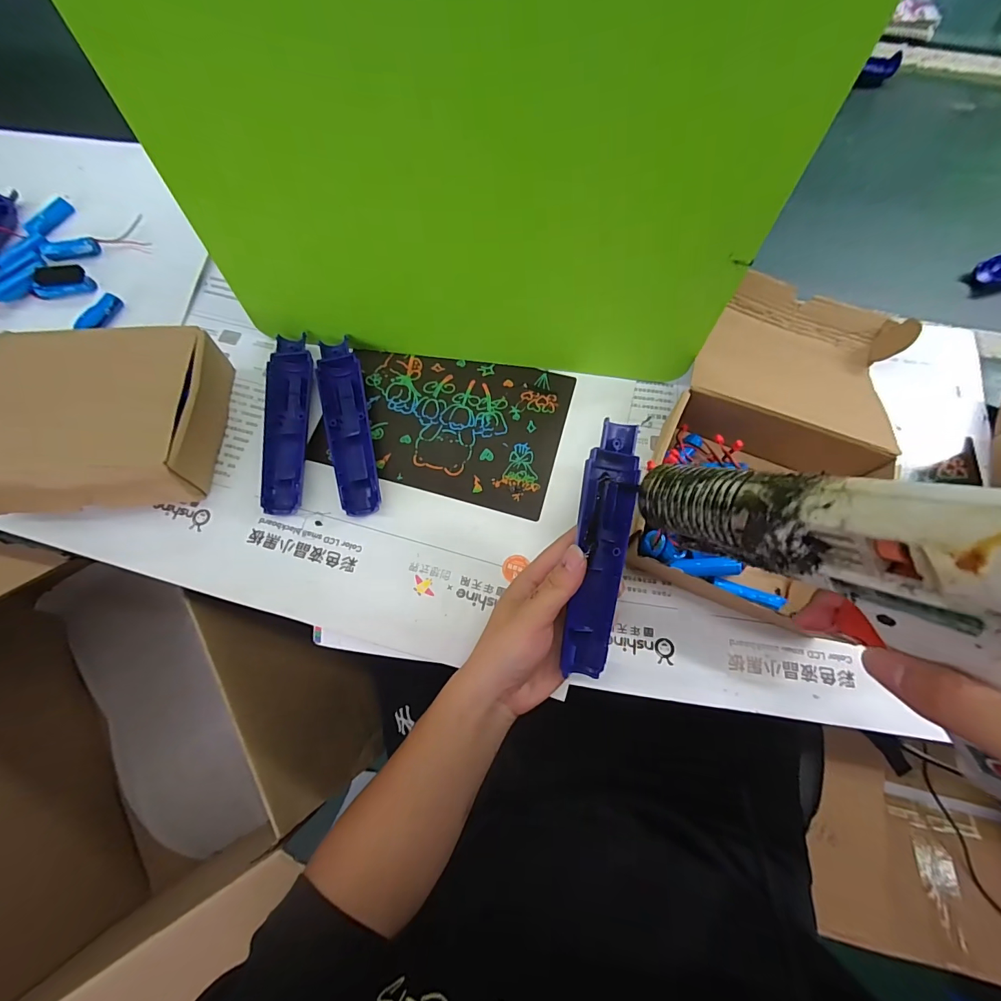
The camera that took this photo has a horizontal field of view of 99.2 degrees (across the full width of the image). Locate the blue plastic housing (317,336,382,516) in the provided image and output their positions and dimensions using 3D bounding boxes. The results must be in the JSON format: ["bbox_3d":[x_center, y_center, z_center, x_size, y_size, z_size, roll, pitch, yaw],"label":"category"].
[{"bbox_3d":[-0.130,-0.066,0.370,0.036,0.015,0.161,-15,74,-4],"label":"blue plastic housing"}]

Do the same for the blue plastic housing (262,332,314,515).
[{"bbox_3d":[-0.189,-0.069,0.377,0.039,0.016,0.166,-2,73,0],"label":"blue plastic housing"}]

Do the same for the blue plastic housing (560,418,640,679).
[{"bbox_3d":[0.068,0.033,0.286,0.037,0.024,0.165,8,90,3],"label":"blue plastic housing"}]

